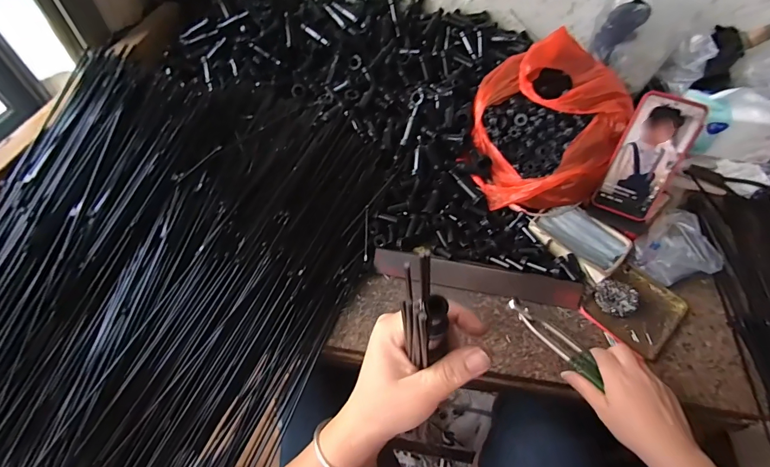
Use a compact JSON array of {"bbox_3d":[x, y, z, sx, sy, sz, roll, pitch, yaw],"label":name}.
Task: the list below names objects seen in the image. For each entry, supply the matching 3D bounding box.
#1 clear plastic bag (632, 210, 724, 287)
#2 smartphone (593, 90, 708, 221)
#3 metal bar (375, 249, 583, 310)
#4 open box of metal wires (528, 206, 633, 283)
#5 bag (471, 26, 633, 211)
[{"bbox_3d":[0.425,0.023,0.556,0.120,0.049,0.097,-30,60,-20],"label":"clear plastic bag"},{"bbox_3d":[0.360,-0.103,0.529,0.078,0.166,0.013,22,22,15],"label":"smartphone"},{"bbox_3d":[0.128,0.064,0.545,0.283,0.010,0.041,10,93,4],"label":"metal bar"},{"bbox_3d":[0.290,0.003,0.570,0.097,0.014,0.121,-36,62,-24],"label":"open box of metal wires"},{"bbox_3d":[0.244,-0.170,0.578,0.209,0.122,0.244,8,55,5],"label":"bag"}]

